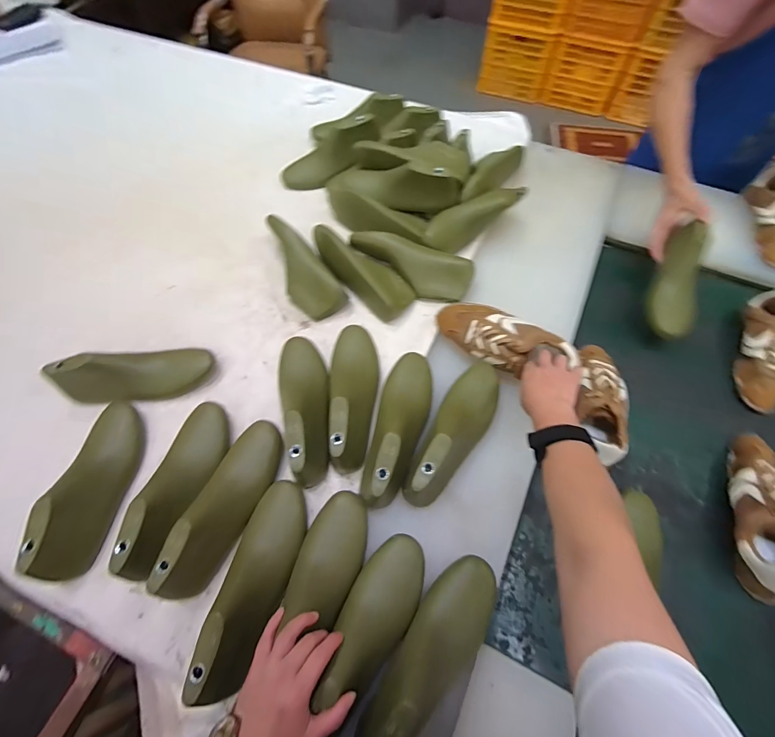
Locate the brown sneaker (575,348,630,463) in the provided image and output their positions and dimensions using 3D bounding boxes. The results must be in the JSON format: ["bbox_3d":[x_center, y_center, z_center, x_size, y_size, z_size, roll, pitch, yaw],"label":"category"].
[{"bbox_3d":[0.358,0.052,0.629,0.090,0.077,0.223,9,63,7],"label":"brown sneaker"}]

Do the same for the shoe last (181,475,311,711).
[{"bbox_3d":[-0.168,0.271,0.470,0.076,0.081,0.249,11,49,8],"label":"shoe last"}]

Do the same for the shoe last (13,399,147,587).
[{"bbox_3d":[-0.423,0.158,0.522,0.067,0.082,0.247,-6,62,-1],"label":"shoe last"}]

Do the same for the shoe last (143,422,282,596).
[{"bbox_3d":[-0.222,0.185,0.509,0.073,0.081,0.250,12,64,8],"label":"shoe last"}]

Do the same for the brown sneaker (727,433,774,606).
[{"bbox_3d":[0.574,0.214,0.558,0.081,0.078,0.244,17,64,11],"label":"brown sneaker"}]

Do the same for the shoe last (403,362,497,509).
[{"bbox_3d":[0.106,0.090,0.558,0.079,0.091,0.257,28,67,16],"label":"shoe last"}]

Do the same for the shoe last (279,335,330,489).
[{"bbox_3d":[-0.131,0.049,0.583,0.079,0.081,0.252,-15,63,-5],"label":"shoe last"}]

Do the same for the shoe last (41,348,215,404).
[{"bbox_3d":[-0.422,0.014,0.617,0.246,0.083,0.064,-7,62,-17],"label":"shoe last"}]

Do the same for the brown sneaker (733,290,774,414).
[{"bbox_3d":[0.718,-0.037,0.674,0.099,0.071,0.237,19,65,12],"label":"brown sneaker"}]

